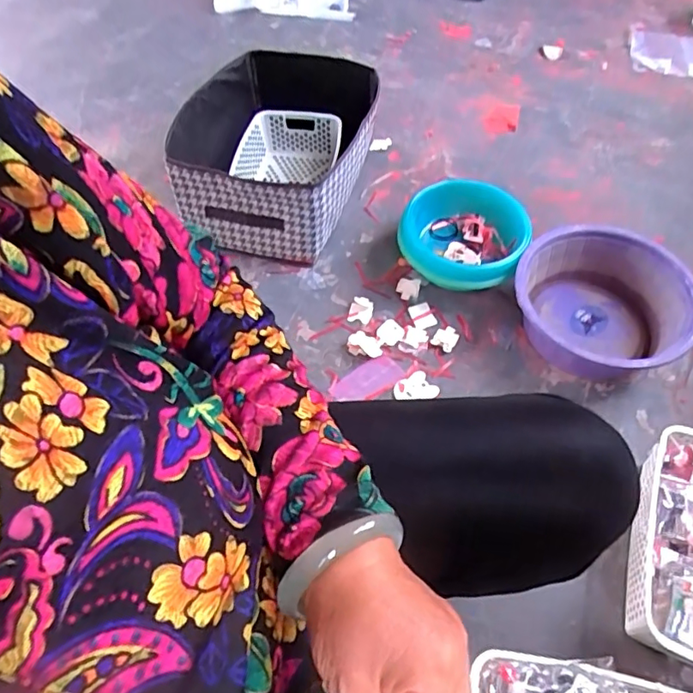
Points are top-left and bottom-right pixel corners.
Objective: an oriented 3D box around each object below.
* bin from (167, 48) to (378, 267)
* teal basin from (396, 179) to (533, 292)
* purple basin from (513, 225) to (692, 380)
[{"bbox_3d":[-0.152,-0.413,1.164,0.401,0.201,0.469,5,55,5],"label":"bin"},{"bbox_3d":[0.214,-0.193,1.011,0.216,0.110,0.208,-1,55,1],"label":"teal basin"},{"bbox_3d":[0.422,-0.066,0.916,0.273,0.117,0.263,-1,55,1],"label":"purple basin"}]

